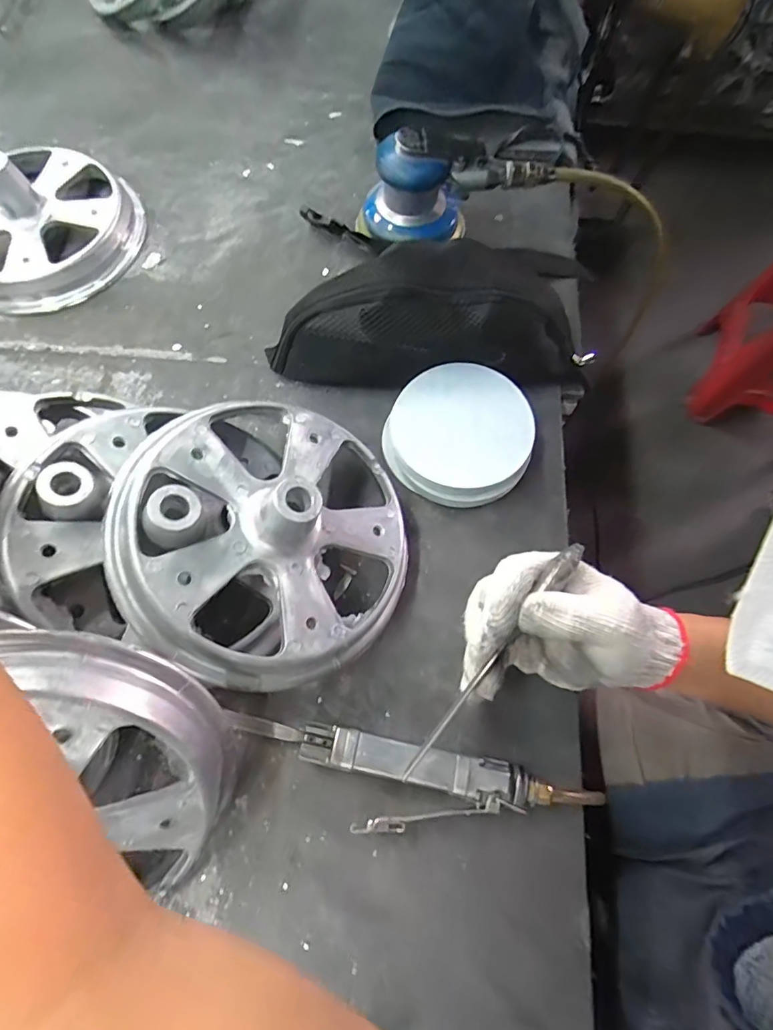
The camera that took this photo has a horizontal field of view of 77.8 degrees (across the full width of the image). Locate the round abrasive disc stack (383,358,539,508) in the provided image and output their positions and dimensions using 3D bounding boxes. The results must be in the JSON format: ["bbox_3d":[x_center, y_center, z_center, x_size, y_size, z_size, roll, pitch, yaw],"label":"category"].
[{"bbox_3d":[0.061,-0.068,0.415,0.120,0.035,0.117,0,71,0],"label":"round abrasive disc stack"}]

